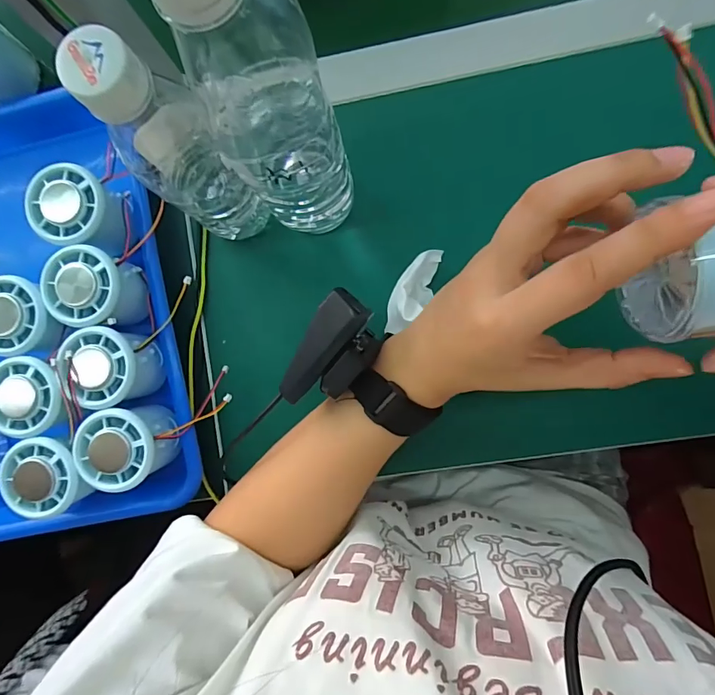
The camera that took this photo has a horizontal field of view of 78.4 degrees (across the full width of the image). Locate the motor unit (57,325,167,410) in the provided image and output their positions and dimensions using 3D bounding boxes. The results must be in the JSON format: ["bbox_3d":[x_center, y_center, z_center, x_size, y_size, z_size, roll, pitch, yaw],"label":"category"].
[{"bbox_3d":[-0.176,0.015,0.315,0.048,0.042,0.053,16,87,7],"label":"motor unit"}]

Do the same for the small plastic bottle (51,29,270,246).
[{"bbox_3d":[-0.106,-0.116,0.277,0.049,0.196,0.050,0,85,6],"label":"small plastic bottle"}]

